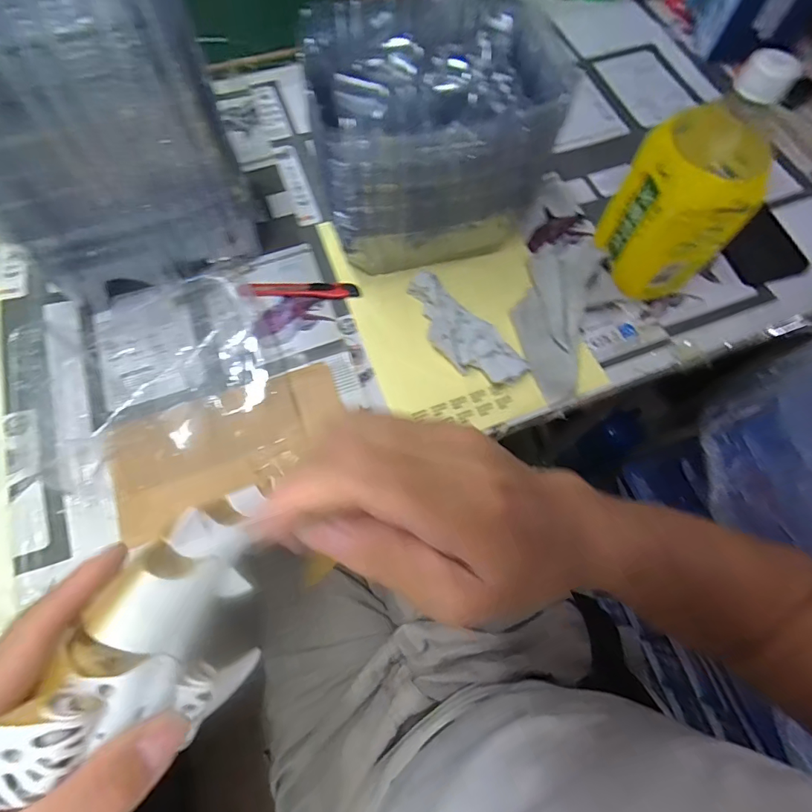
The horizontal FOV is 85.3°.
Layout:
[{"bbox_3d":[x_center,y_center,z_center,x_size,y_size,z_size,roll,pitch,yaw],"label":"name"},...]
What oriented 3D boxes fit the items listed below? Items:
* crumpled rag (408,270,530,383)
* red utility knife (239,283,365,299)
[{"bbox_3d":[0.050,-0.069,0.424,0.139,0.035,0.049,41,74,14],"label":"crumpled rag"},{"bbox_3d":[-0.109,-0.119,0.456,0.121,0.007,0.017,-2,69,-1],"label":"red utility knife"}]

